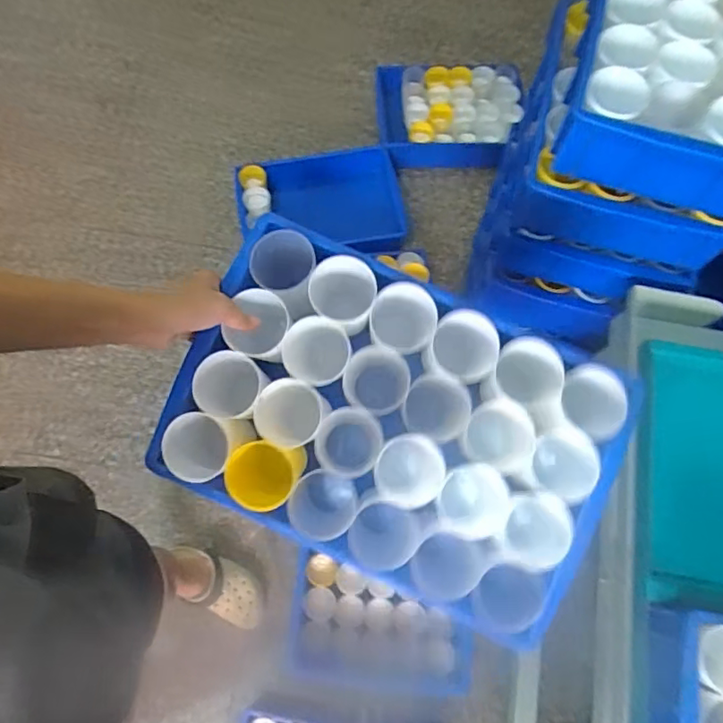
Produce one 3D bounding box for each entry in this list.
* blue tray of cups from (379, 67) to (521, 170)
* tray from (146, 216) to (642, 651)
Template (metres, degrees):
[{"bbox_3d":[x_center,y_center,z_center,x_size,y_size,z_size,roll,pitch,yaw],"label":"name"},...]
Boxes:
[{"bbox_3d":[0.242,-0.686,1.559,0.387,0.114,0.294,-1,73,-2],"label":"blue tray of cups"},{"bbox_3d":[0.031,0.062,0.573,0.405,0.130,0.269,24,88,3],"label":"tray"}]

